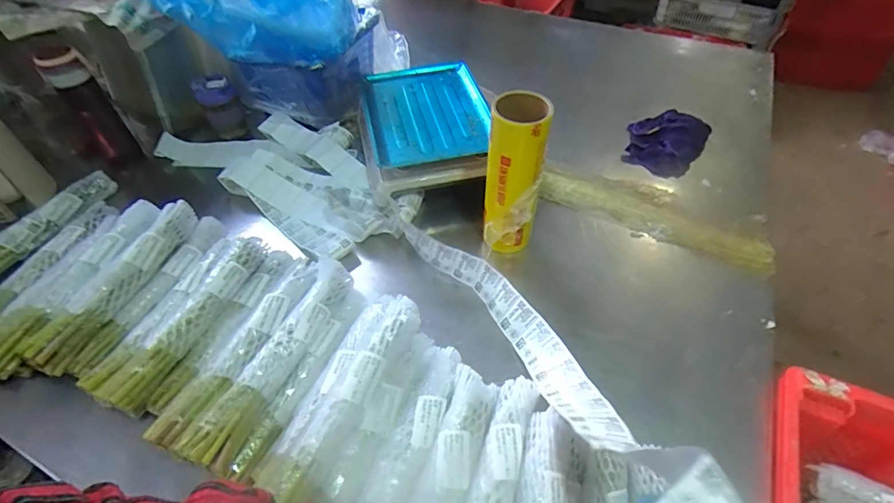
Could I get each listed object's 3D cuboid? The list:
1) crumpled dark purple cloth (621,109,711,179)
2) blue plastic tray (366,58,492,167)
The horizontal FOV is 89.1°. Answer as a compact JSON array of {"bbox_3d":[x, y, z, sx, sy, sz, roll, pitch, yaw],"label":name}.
[{"bbox_3d":[0.464,-0.240,0.984,0.160,0.048,0.181,31,56,24],"label":"crumpled dark purple cloth"},{"bbox_3d":[-0.039,-0.273,0.900,0.233,0.050,0.297,-11,50,-8],"label":"blue plastic tray"}]

